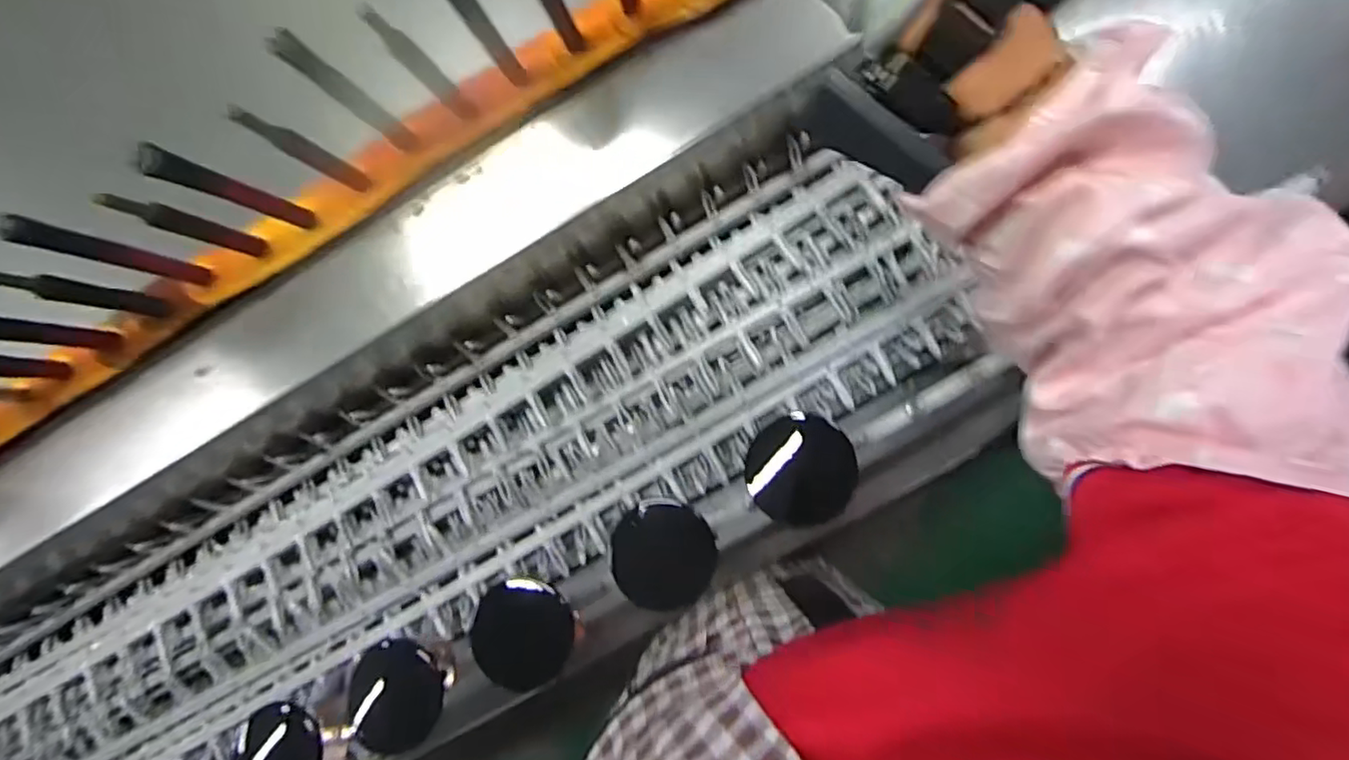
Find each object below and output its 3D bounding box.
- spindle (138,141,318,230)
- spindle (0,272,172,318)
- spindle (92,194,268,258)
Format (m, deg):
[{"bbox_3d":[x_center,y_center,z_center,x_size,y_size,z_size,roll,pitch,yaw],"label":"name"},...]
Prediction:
[{"bbox_3d":[-0.309,-0.132,0.444,0.013,0.137,0.017,12,89,7],"label":"spindle"},{"bbox_3d":[-0.445,-0.065,0.481,0.018,0.136,0.018,6,89,7],"label":"spindle"},{"bbox_3d":[-0.352,-0.112,0.456,0.019,0.122,0.016,19,90,7],"label":"spindle"}]

